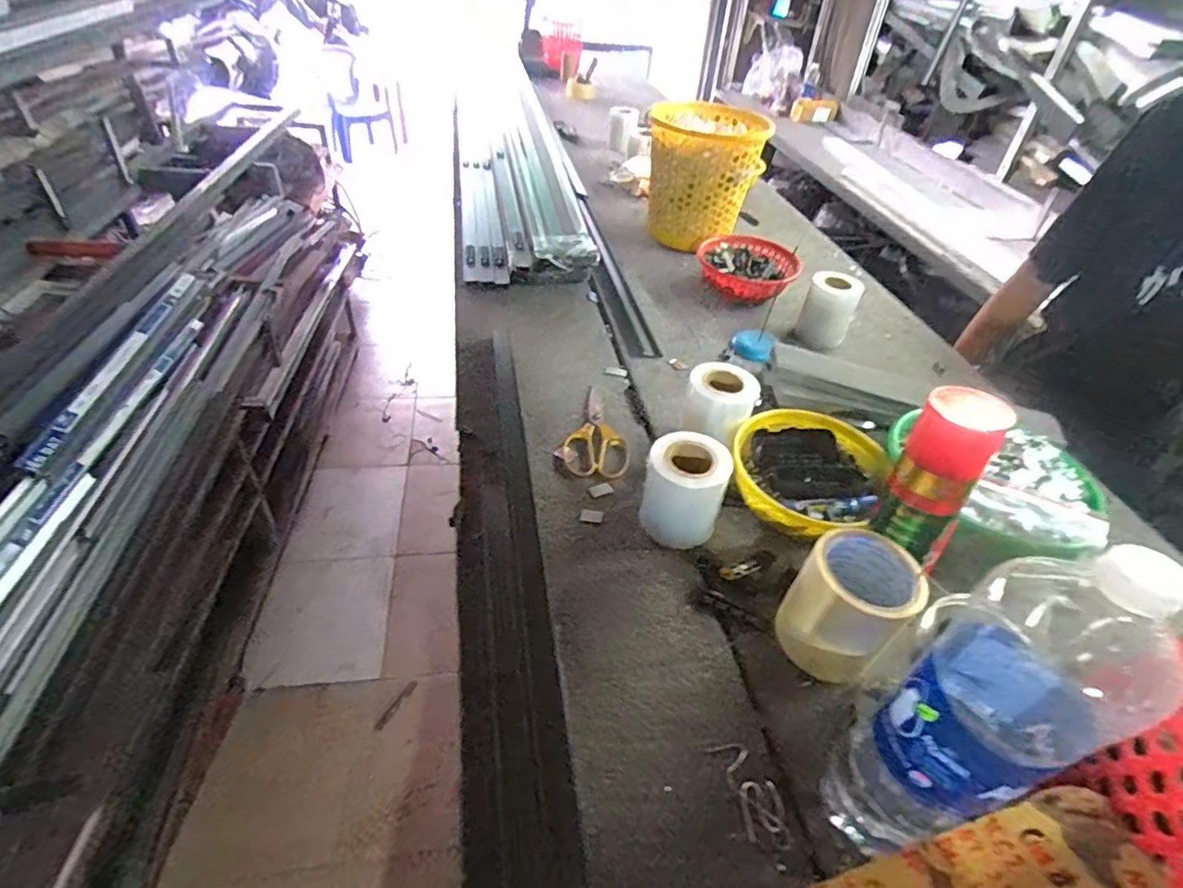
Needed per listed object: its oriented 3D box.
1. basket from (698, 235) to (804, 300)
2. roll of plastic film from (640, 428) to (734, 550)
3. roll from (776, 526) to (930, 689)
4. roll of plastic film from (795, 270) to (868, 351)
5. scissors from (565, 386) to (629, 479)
[{"bbox_3d":[0.294,-0.329,1.090,0.181,0.064,0.152,8,42,2],"label":"basket"},{"bbox_3d":[0.102,0.053,0.631,0.084,0.105,0.077,3,42,-3],"label":"roll of plastic film"},{"bbox_3d":[0.235,0.151,0.529,0.088,0.115,0.089,3,42,-3],"label":"roll"},{"bbox_3d":[0.408,-0.230,0.982,0.082,0.101,0.074,20,44,15],"label":"roll of plastic film"},{"bbox_3d":[0.008,-0.021,0.776,0.079,0.007,0.176,4,42,-3],"label":"scissors"}]

